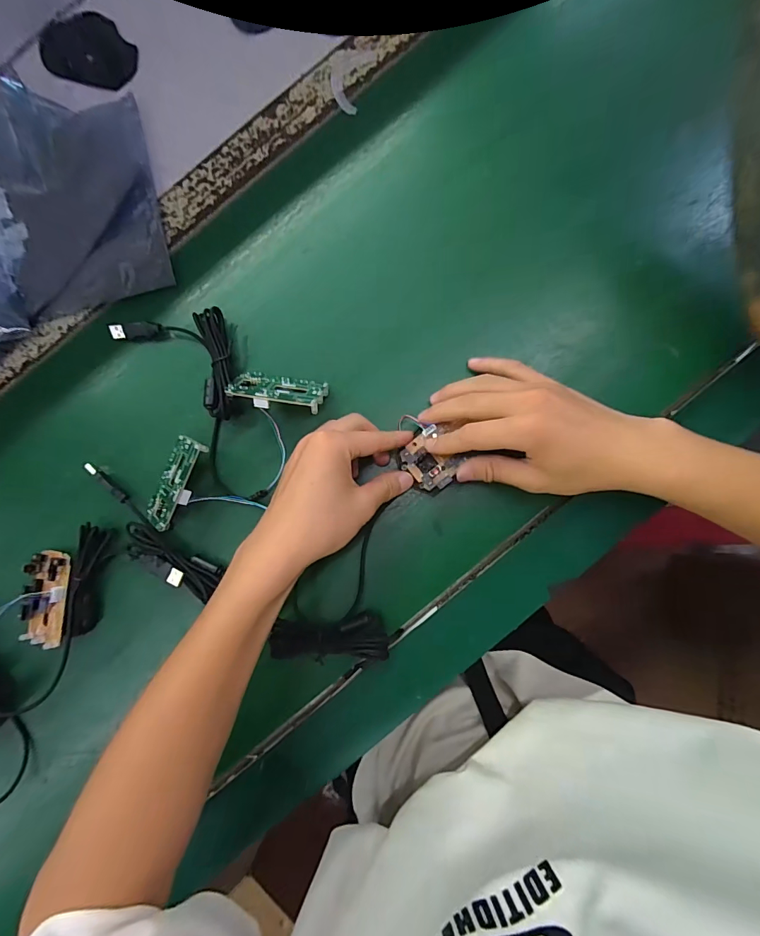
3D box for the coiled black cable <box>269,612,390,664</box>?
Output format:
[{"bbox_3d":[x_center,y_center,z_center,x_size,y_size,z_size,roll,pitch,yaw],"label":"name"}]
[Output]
[{"bbox_3d":[-0.043,0.144,0.345,0.095,0.014,0.037,-5,84,4],"label":"coiled black cable"}]

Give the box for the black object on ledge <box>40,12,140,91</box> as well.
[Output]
[{"bbox_3d":[-0.298,-0.430,0.424,0.120,0.009,0.076,26,86,6],"label":"black object on ledge"}]

